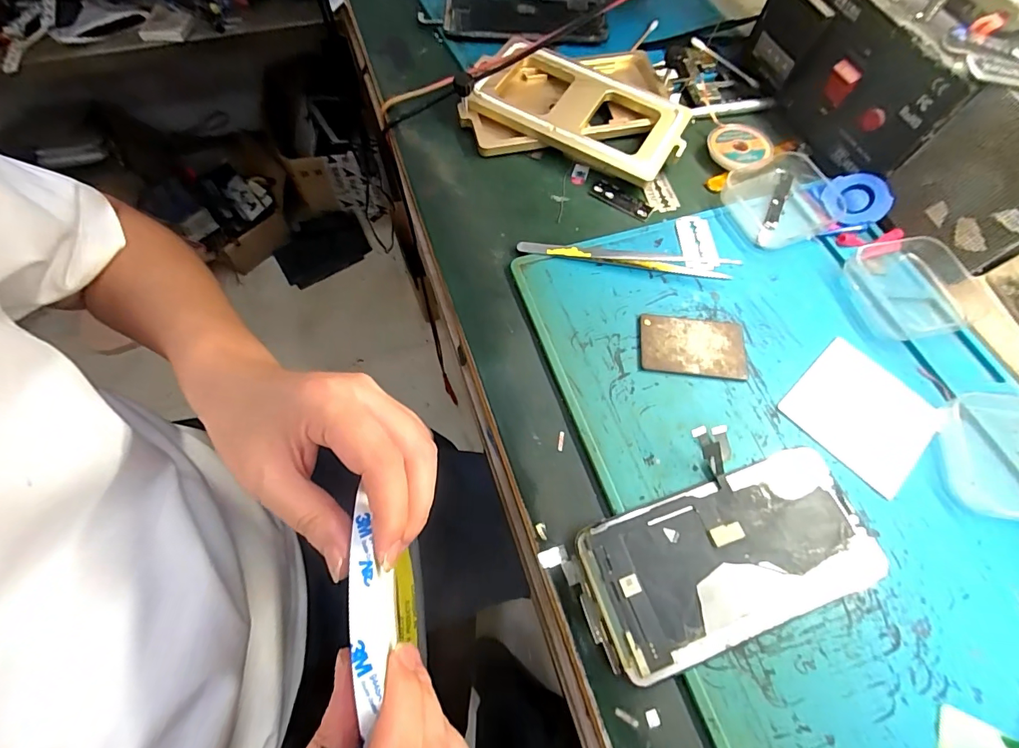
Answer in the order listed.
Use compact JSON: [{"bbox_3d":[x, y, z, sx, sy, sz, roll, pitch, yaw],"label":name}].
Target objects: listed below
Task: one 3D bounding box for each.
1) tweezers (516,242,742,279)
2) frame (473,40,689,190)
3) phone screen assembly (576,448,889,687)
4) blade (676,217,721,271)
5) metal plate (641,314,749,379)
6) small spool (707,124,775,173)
[{"bbox_3d":[0.073,-0.073,0.276,0.134,0.008,0.014,5,66,2],"label":"tweezers"},{"bbox_3d":[0.051,-0.193,0.316,0.151,0.013,0.077,29,76,7],"label":"frame"},{"bbox_3d":[0.102,0.085,0.205,0.141,0.008,0.066,-17,67,-8],"label":"phone screen assembly"},{"bbox_3d":[0.123,-0.087,0.286,0.022,0.004,0.042,2,65,1],"label":"blade"},{"bbox_3d":[0.106,-0.017,0.254,0.060,0.004,0.037,6,66,2],"label":"metal plate"},{"bbox_3d":[0.168,-0.164,0.316,0.044,0.009,0.044,0,65,0],"label":"small spool"}]

